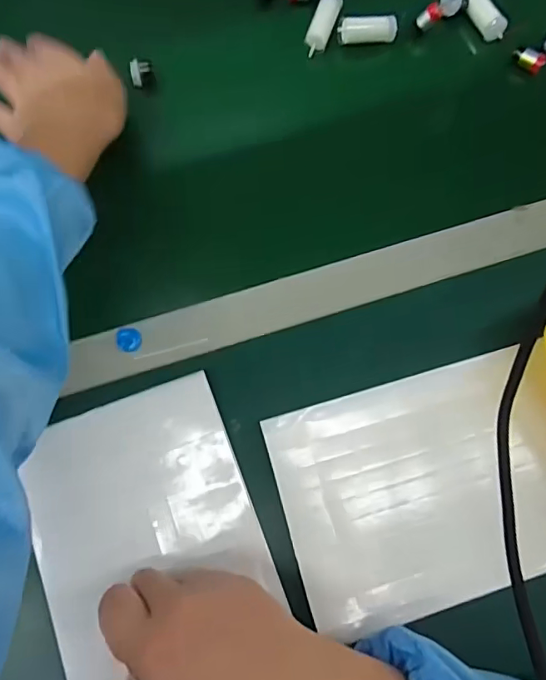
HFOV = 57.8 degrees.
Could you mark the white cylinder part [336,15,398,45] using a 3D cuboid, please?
[{"bbox_3d":[0.087,-0.288,0.458,0.053,0.015,0.018,-1,75,0],"label":"white cylinder part"}]

